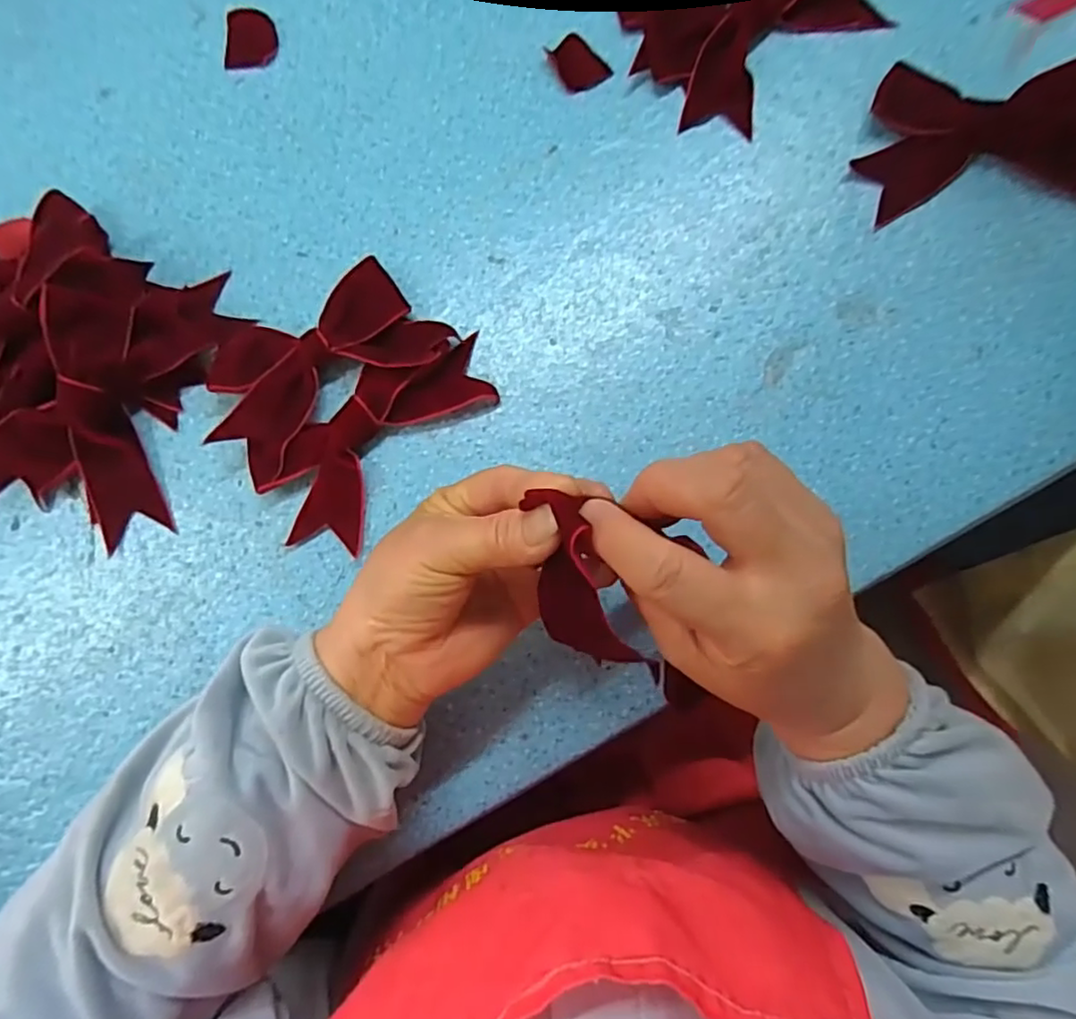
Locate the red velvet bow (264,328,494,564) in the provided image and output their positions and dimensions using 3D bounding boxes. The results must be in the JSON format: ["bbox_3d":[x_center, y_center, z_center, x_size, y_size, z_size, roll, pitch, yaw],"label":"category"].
[{"bbox_3d":[-0.086,-0.041,0.350,0.060,0.017,0.139,41,87,9],"label":"red velvet bow"}]

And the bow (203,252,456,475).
[{"bbox_3d":[-0.122,-0.083,0.358,0.128,0.020,0.079,-37,81,-2],"label":"bow"}]

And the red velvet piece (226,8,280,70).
[{"bbox_3d":[-0.181,-0.296,0.404,0.032,0.010,0.035,4,82,5],"label":"red velvet piece"}]

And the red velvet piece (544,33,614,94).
[{"bbox_3d":[0.023,-0.267,0.385,0.028,0.004,0.036,-35,81,-1],"label":"red velvet piece"}]

